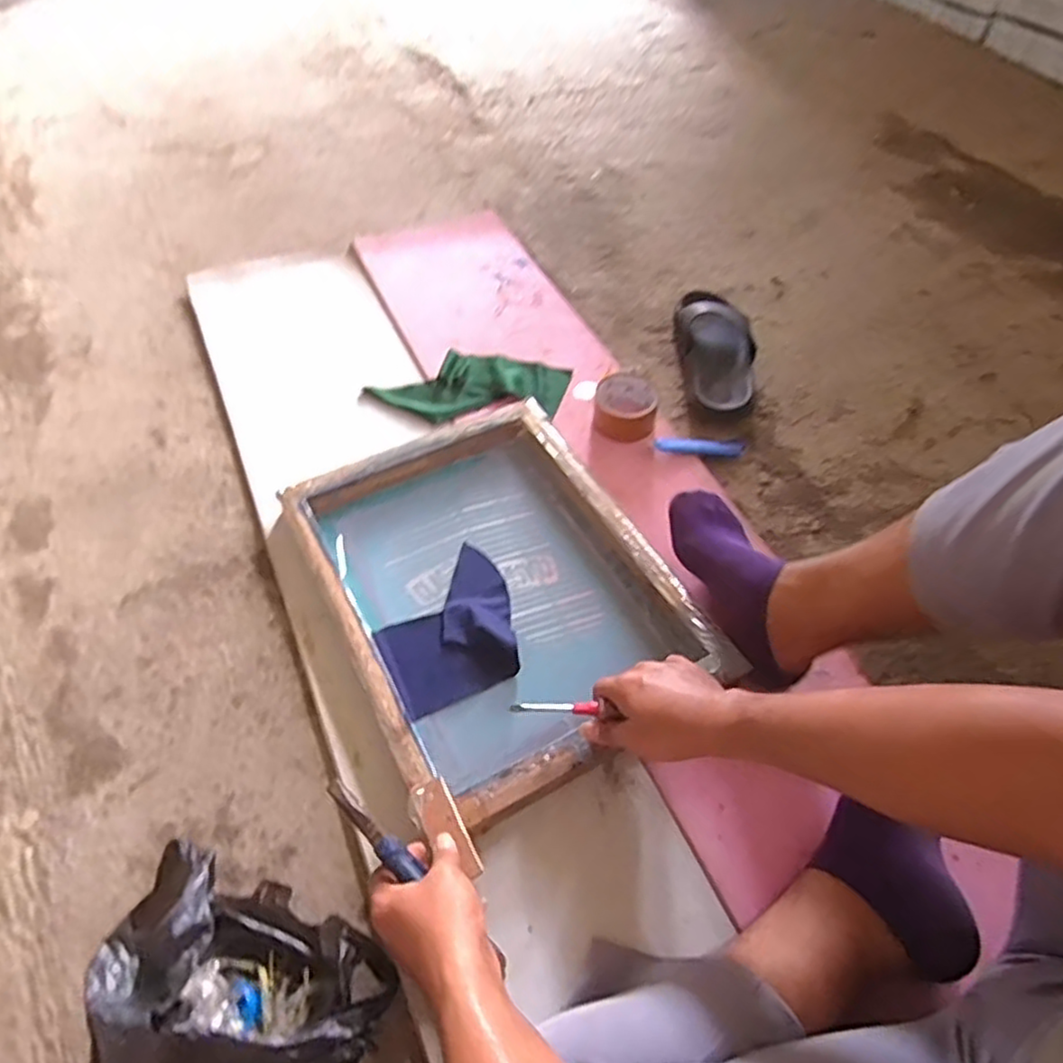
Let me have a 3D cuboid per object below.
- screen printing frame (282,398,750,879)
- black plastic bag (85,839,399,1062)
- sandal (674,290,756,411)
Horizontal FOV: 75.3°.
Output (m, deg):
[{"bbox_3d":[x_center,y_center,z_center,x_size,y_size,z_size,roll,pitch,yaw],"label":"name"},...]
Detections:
[{"bbox_3d":[-0.042,0.057,0.767,0.337,0.057,0.445,-24,60,-18],"label":"screen printing frame"},{"bbox_3d":[-0.222,0.356,0.513,0.198,0.133,0.157,21,57,11],"label":"black plastic bag"},{"bbox_3d":[0.288,-0.282,1.049,0.121,0.053,0.259,1,55,-2],"label":"sandal"}]

